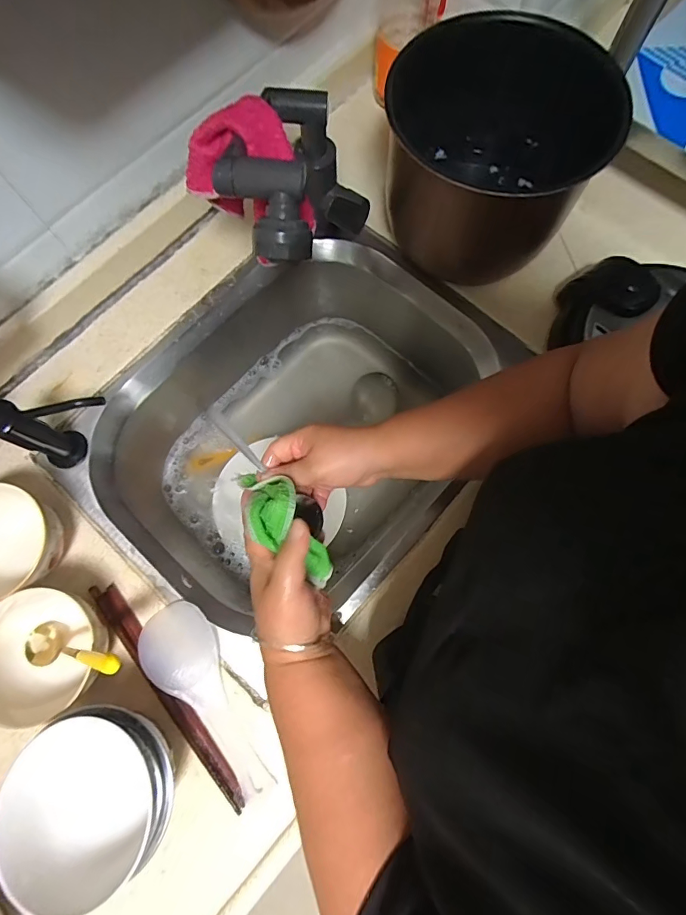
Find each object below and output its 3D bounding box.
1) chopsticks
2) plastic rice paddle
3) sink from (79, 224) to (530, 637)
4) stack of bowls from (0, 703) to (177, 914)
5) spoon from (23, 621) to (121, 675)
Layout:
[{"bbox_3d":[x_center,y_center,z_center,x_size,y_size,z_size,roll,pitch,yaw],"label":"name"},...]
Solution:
[{"bbox_3d":[-0.176,0.230,0.422,0.022,0.013,0.255,-40,78,-9],"label":"chopsticks"},{"bbox_3d":[-0.140,0.240,0.420,0.069,0.021,0.194,-28,76,-7],"label":"plastic rice paddle"},{"bbox_3d":[-0.049,-0.039,0.590,0.389,0.192,0.486,35,78,10],"label":"sink"},{"bbox_3d":[-0.205,0.281,0.364,0.125,0.082,0.124,40,79,11],"label":"stack of bowls"},{"bbox_3d":[-0.247,0.177,0.380,0.168,0.024,0.038,-9,70,41],"label":"spoon"}]

